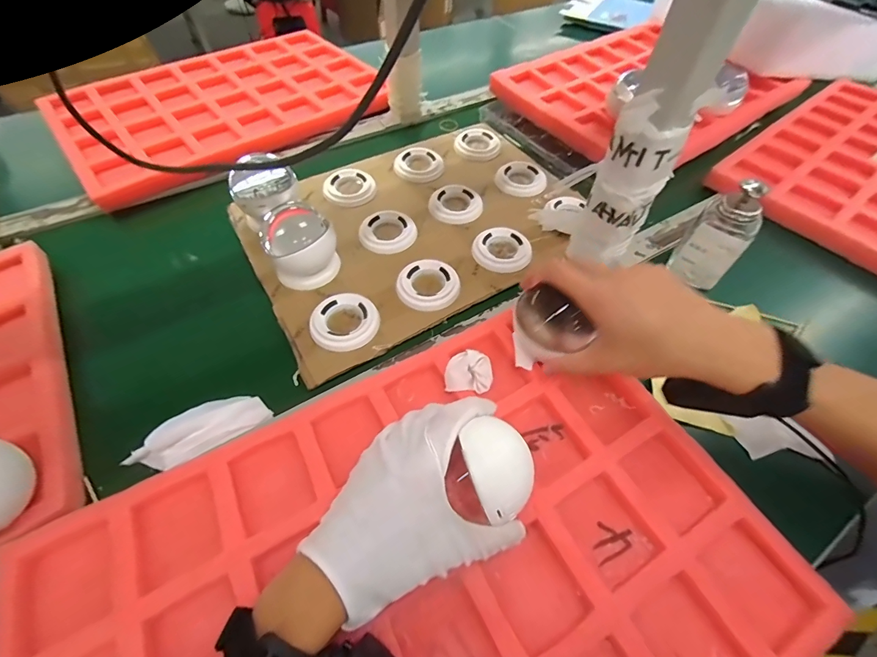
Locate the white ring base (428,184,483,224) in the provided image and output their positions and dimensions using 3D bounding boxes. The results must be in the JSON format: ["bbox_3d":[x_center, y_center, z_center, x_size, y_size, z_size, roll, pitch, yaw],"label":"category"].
[{"bbox_3d":[0.023,-0.167,0.536,0.068,0.014,0.066,1,55,-1],"label":"white ring base"}]

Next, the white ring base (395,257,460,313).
[{"bbox_3d":[-0.012,-0.051,0.456,0.070,0.012,0.069,6,55,2],"label":"white ring base"}]

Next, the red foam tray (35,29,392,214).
[{"bbox_3d":[-0.348,-0.377,0.671,0.488,0.030,0.347,-35,63,-23],"label":"red foam tray"}]

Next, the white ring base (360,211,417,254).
[{"bbox_3d":[-0.064,-0.122,0.503,0.069,0.010,0.069,1,55,-1],"label":"white ring base"}]

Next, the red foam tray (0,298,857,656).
[{"bbox_3d":[-0.007,0.175,0.277,0.480,0.030,0.332,-27,60,-19],"label":"red foam tray"}]

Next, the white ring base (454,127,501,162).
[{"bbox_3d":[0.063,-0.291,0.623,0.068,0.010,0.075,18,57,10],"label":"white ring base"}]

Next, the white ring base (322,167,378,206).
[{"bbox_3d":[-0.122,-0.198,0.553,0.070,0.013,0.071,1,55,-1],"label":"white ring base"}]

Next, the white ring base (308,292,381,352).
[{"bbox_3d":[-0.100,-0.007,0.425,0.071,0.014,0.066,1,55,-1],"label":"white ring base"}]

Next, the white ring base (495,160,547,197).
[{"bbox_3d":[0.121,-0.216,0.573,0.072,0.013,0.068,1,55,-1],"label":"white ring base"}]

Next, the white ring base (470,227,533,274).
[{"bbox_3d":[0.078,-0.097,0.491,0.070,0.012,0.065,-26,60,-19],"label":"white ring base"}]

